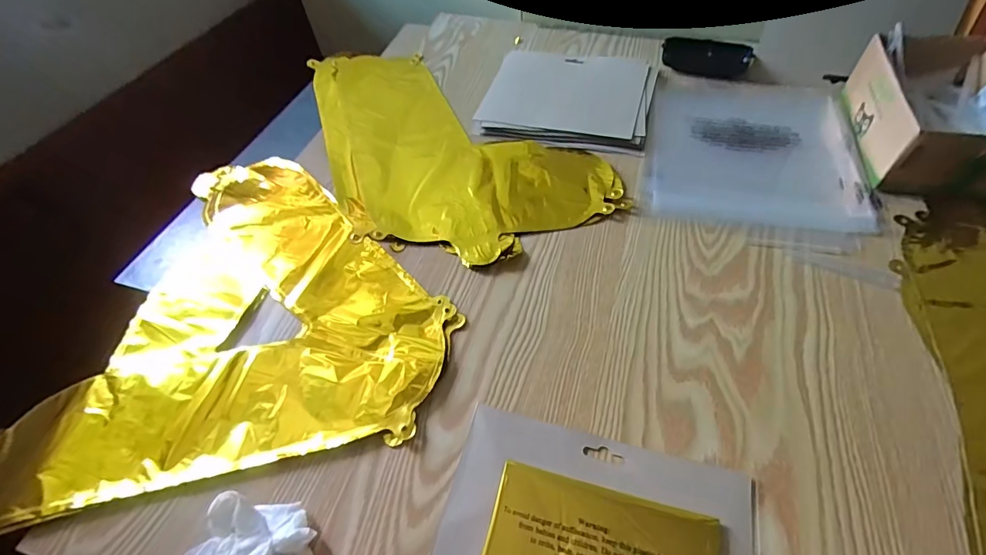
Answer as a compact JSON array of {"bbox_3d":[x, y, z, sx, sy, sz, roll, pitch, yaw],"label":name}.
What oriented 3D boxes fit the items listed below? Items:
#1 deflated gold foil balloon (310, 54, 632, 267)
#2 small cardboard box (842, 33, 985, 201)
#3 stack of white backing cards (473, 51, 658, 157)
[{"bbox_3d":[-0.091,-0.160,0.548,0.235,0.017,0.446,-36,58,-21],"label":"deflated gold foil balloon"},{"bbox_3d":[0.465,-0.172,0.475,0.136,0.068,0.204,10,54,13],"label":"small cardboard box"},{"bbox_3d":[0.094,-0.230,0.585,0.204,0.014,0.179,10,54,13],"label":"stack of white backing cards"}]

